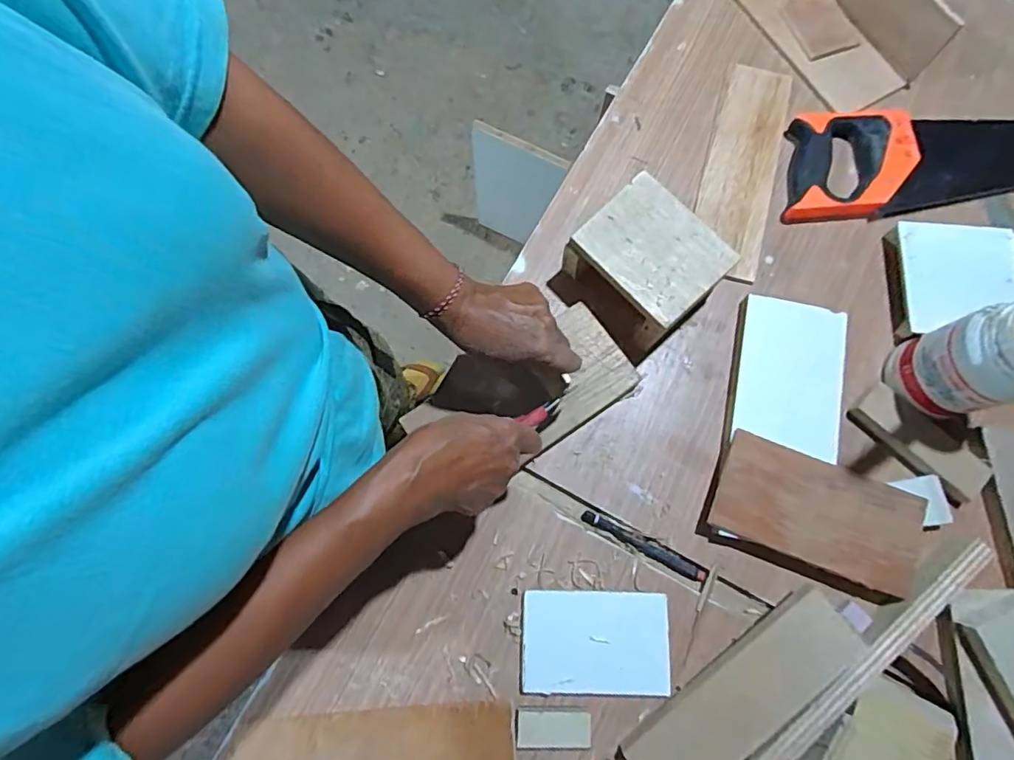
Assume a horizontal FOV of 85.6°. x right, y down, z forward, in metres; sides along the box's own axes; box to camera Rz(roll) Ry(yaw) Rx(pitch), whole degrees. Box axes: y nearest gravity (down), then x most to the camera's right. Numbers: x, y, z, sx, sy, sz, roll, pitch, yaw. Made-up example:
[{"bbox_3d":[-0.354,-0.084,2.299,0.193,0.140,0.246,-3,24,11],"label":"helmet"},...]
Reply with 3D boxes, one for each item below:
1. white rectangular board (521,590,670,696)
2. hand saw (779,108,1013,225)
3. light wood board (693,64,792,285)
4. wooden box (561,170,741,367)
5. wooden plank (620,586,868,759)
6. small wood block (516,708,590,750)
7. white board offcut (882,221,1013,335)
[{"bbox_3d":[0.075,0.222,0.462,0.123,0.007,0.079,2,75,0],"label":"white rectangular board"},{"bbox_3d":[0.540,-0.242,0.580,0.506,0.024,0.115,-4,75,-2],"label":"hand saw"},{"bbox_3d":[0.249,-0.227,0.584,0.076,0.006,0.257,15,75,3],"label":"light wood board"},{"bbox_3d":[0.126,-0.104,0.521,0.118,0.066,0.121,-42,79,-11],"label":"wooden box"},{"bbox_3d":[0.189,0.254,0.432,0.199,0.025,0.067,-38,79,-10],"label":"wooden plank"},{"bbox_3d":[0.038,0.284,0.443,0.058,0.005,0.030,1,75,0],"label":"small wood block"},{"bbox_3d":[0.447,-0.097,0.541,0.124,0.023,0.115,4,75,0],"label":"white board offcut"}]

